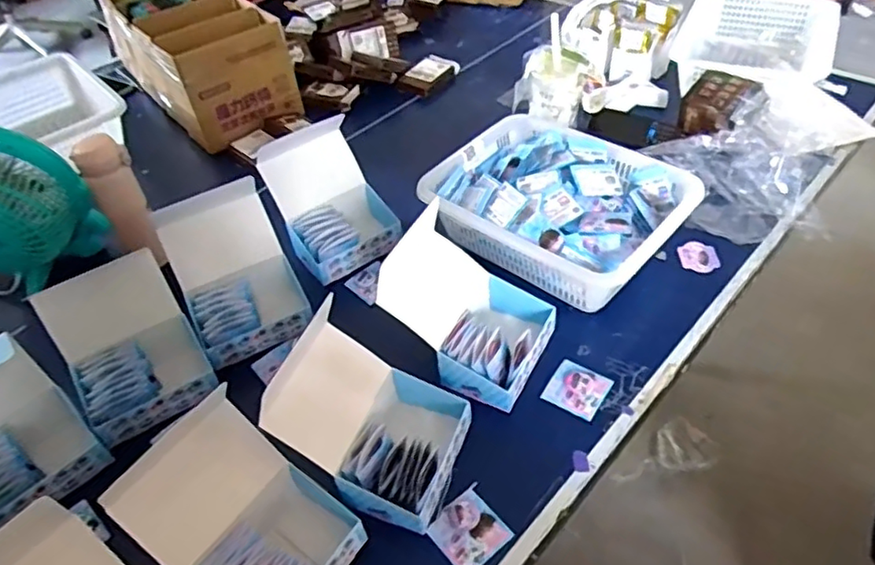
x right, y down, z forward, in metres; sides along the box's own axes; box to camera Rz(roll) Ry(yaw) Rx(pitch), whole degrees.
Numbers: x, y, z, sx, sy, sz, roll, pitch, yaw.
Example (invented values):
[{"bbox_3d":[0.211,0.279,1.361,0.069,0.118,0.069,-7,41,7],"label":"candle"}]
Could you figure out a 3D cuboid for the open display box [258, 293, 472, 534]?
[{"bbox_3d":[-0.076,0.140,0.675,0.193,0.157,0.165,13,48,16],"label":"open display box"}]

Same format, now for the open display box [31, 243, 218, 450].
[{"bbox_3d":[-0.372,0.079,0.745,0.146,0.174,0.110,-28,50,-21],"label":"open display box"}]

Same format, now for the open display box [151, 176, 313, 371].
[{"bbox_3d":[-0.273,-0.007,0.839,0.151,0.160,0.147,-20,48,-15],"label":"open display box"}]

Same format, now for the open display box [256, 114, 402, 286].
[{"bbox_3d":[-0.157,-0.126,0.941,0.168,0.150,0.172,-22,48,-17],"label":"open display box"}]

